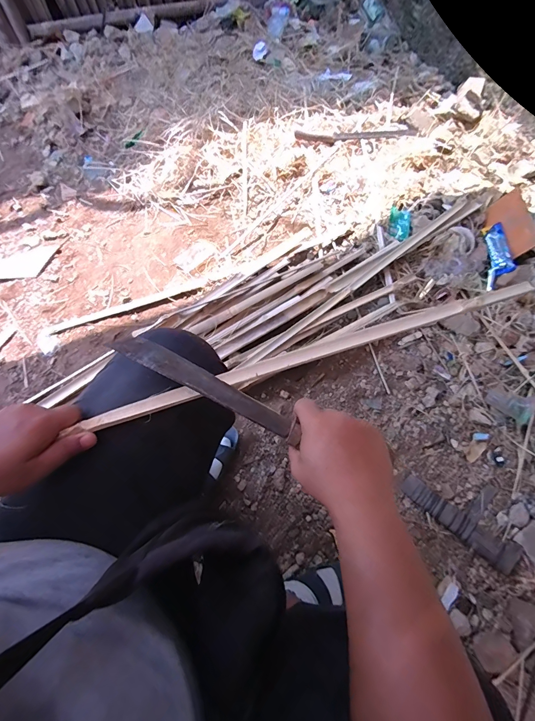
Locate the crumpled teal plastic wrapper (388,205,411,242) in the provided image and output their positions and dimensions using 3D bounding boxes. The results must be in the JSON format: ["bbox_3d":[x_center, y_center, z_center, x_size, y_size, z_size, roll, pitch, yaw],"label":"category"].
[{"bbox_3d":[0.383,-0.395,1.000,0.059,0.020,0.106,11,69,6],"label":"crumpled teal plastic wrapper"}]

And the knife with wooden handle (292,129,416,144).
[{"bbox_3d":[0.289,-0.738,1.132,0.385,0.014,0.055,-2,68,1],"label":"knife with wooden handle"}]

